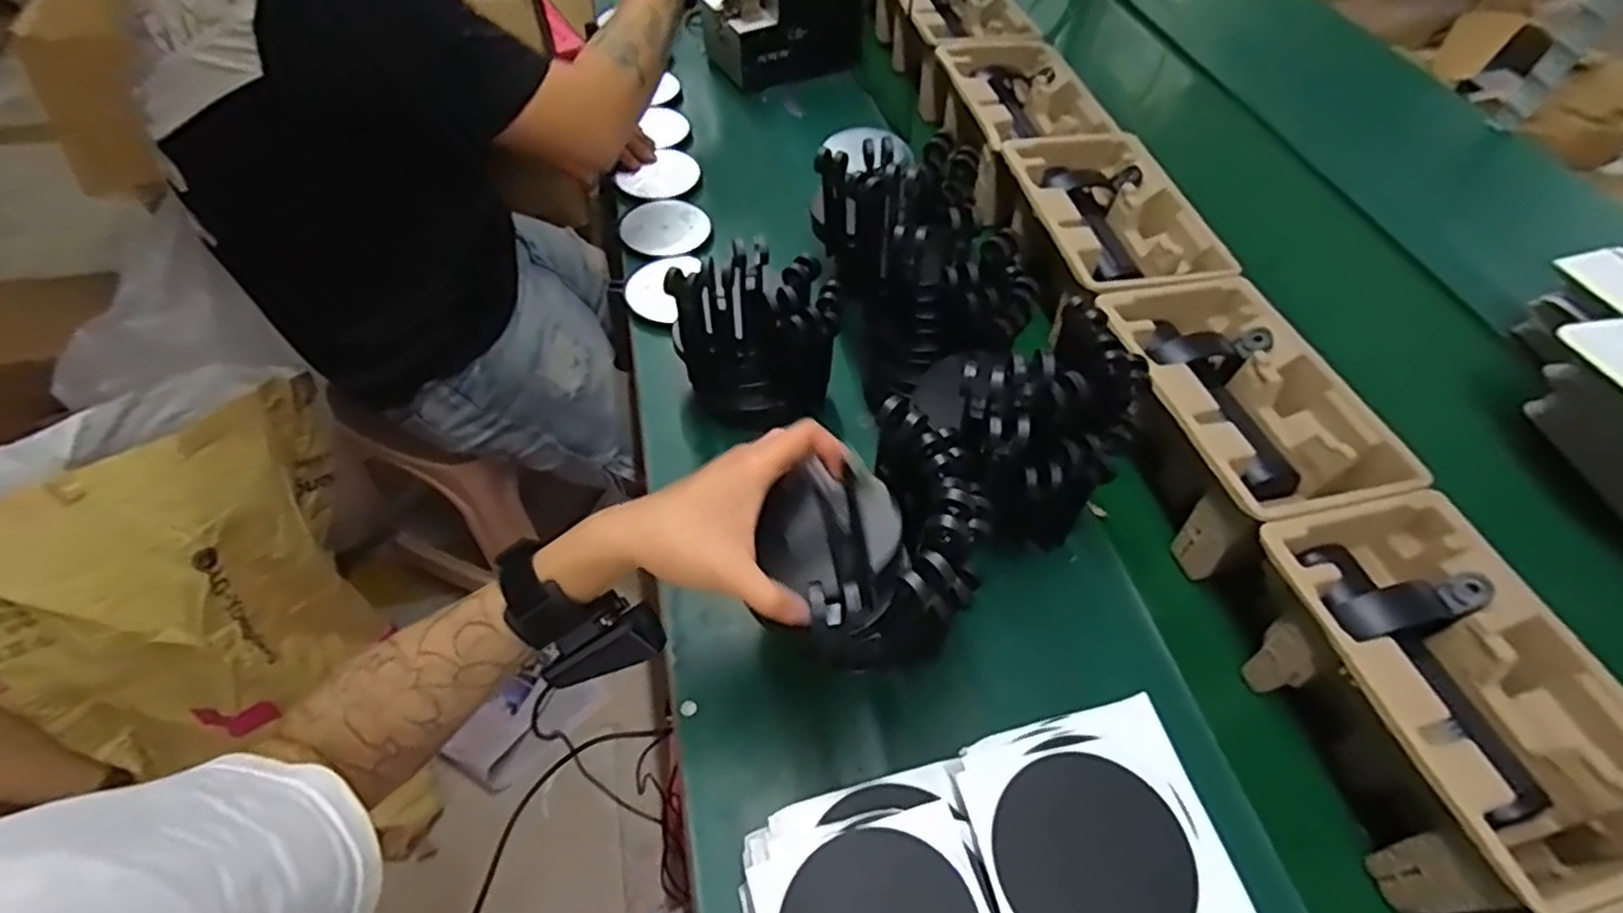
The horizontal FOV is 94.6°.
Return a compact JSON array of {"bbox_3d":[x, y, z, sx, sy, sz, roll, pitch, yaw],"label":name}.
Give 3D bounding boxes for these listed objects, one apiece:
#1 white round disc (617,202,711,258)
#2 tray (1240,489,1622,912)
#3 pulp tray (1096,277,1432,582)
[{"bbox_3d":[-0.157,-0.249,0.818,0.100,0.012,0.100,3,53,-3],"label":"white round disc"},{"bbox_3d":[0.377,0.146,0.464,0.142,0.090,0.227,-10,55,-12],"label":"tray"},{"bbox_3d":[0.324,-0.026,0.592,0.147,0.090,0.230,-9,54,-12],"label":"pulp tray"}]

